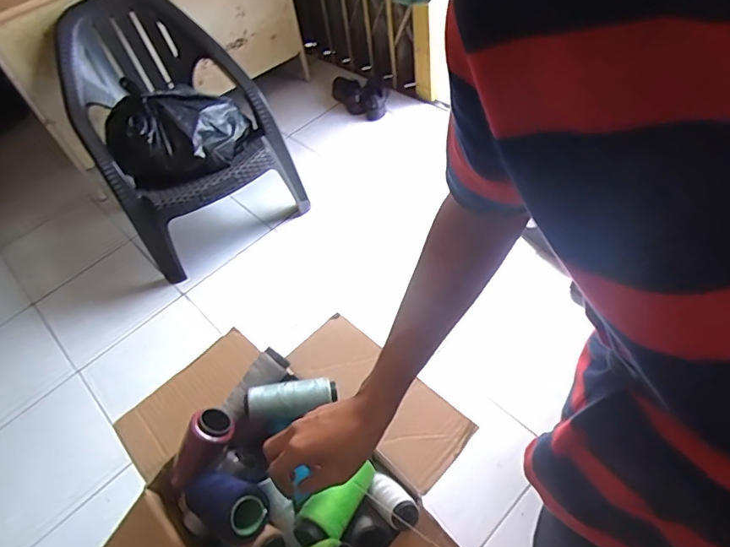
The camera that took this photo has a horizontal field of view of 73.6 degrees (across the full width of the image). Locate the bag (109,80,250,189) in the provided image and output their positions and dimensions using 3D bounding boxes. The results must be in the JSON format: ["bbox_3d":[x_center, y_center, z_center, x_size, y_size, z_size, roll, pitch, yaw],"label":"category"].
[{"bbox_3d":[-0.595,-0.451,1.551,0.432,0.196,0.299,-17,52,-4],"label":"bag"}]

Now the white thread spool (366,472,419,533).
[{"bbox_3d":[0.031,0.259,0.553,0.036,0.034,0.073,-33,31,-19],"label":"white thread spool"}]

